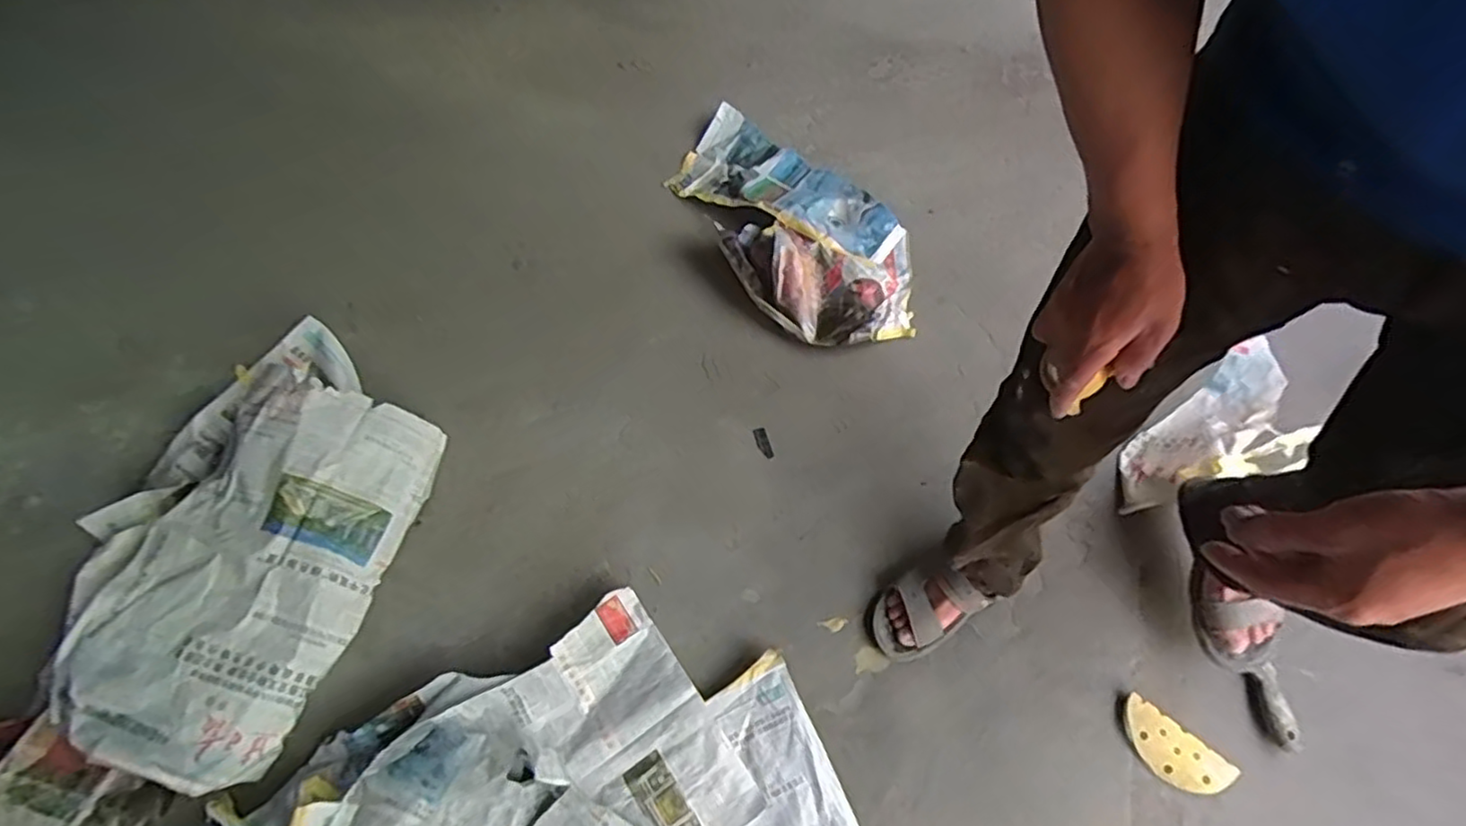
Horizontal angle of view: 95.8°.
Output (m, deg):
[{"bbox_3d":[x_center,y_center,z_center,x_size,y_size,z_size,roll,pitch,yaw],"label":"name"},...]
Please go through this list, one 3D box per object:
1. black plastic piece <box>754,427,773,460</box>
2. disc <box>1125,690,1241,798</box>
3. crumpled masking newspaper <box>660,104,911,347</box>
[{"bbox_3d":[0.050,0.050,1.108,0.020,0.004,0.057,-16,61,-5],"label":"black plastic piece"},{"bbox_3d":[0.570,0.438,0.856,0.139,0.022,0.073,35,69,21],"label":"disc"},{"bbox_3d":[0.111,-0.408,1.339,0.337,0.068,0.703,-26,62,-10],"label":"crumpled masking newspaper"}]

